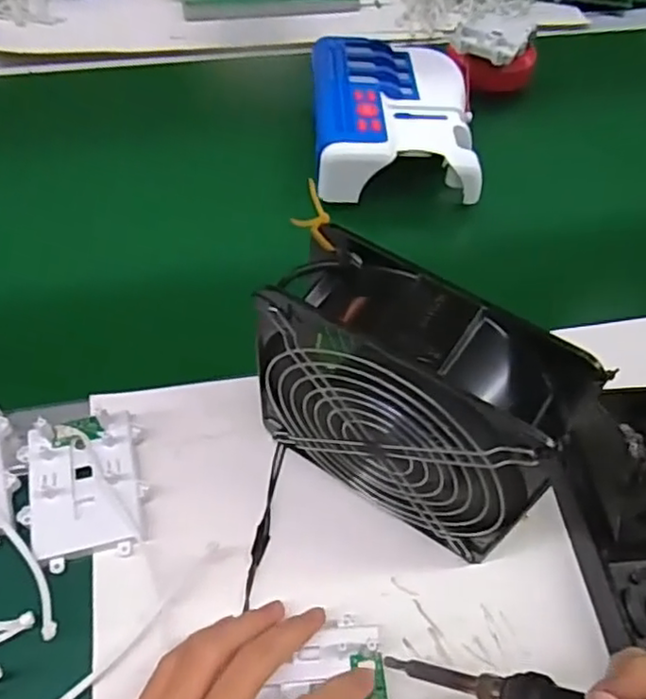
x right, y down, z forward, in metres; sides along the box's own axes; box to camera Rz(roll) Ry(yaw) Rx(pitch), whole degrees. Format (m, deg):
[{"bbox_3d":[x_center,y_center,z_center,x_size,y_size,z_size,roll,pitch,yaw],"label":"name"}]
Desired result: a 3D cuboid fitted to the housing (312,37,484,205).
[{"bbox_3d":[0.061,-0.204,0.563,0.137,0.061,0.172,0,54,-4],"label":"housing"}]

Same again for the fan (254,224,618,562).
[{"bbox_3d":[0.042,0.032,0.330,0.145,0.152,0.060,30,58,17],"label":"fan"}]

